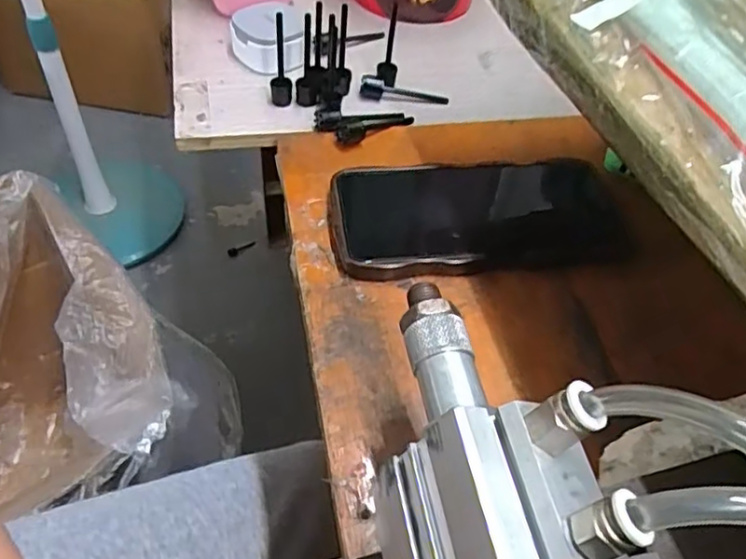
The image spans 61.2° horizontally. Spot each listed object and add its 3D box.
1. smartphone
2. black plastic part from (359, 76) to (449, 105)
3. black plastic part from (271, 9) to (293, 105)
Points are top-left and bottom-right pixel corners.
[{"bbox_3d":[0.064,-0.037,0.370,0.175,0.014,0.081,-2,50,-9],"label":"smartphone"},{"bbox_3d":[0.023,-0.136,0.452,0.062,0.012,0.016,5,49,-2],"label":"black plastic part"},{"bbox_3d":[-0.061,-0.144,0.420,0.011,0.061,0.012,38,56,23],"label":"black plastic part"}]

